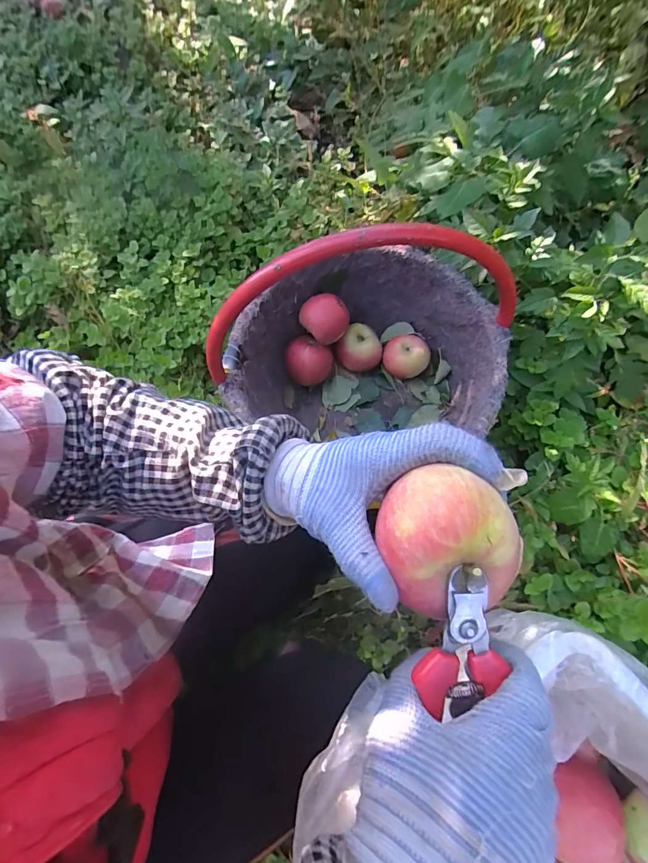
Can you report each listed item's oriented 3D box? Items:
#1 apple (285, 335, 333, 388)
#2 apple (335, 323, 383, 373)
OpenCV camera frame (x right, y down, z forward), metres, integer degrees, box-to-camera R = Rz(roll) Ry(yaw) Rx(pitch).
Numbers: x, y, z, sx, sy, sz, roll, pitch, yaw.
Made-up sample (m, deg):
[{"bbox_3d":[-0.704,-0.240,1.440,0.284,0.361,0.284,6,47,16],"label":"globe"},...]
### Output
[{"bbox_3d":[-0.027,-0.121,0.723,0.072,0.066,0.064,29,73,10],"label":"apple"},{"bbox_3d":[0.062,-0.149,0.722,0.077,0.058,0.068,11,71,4],"label":"apple"}]

